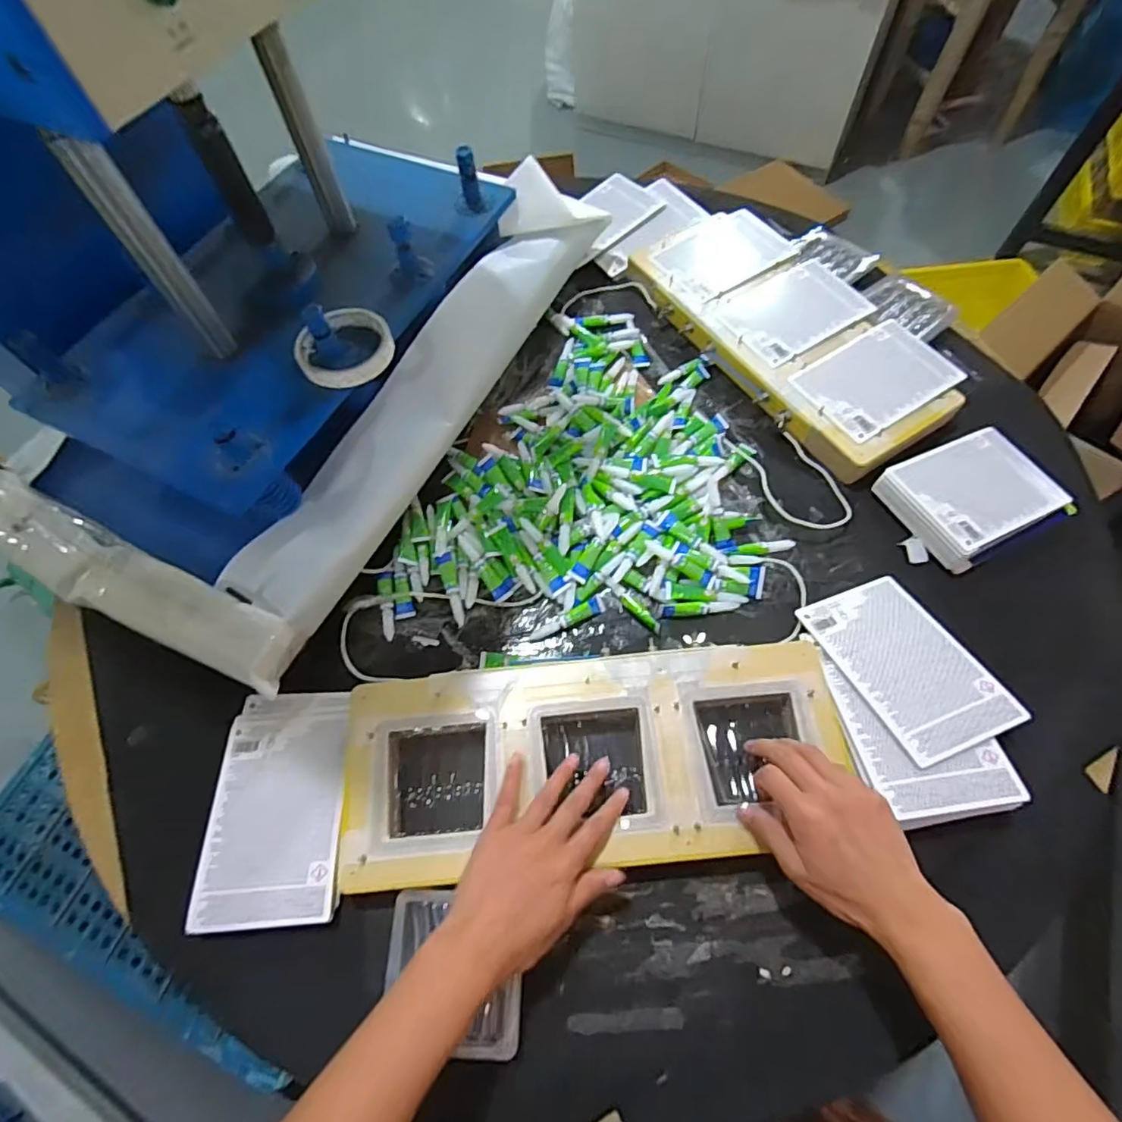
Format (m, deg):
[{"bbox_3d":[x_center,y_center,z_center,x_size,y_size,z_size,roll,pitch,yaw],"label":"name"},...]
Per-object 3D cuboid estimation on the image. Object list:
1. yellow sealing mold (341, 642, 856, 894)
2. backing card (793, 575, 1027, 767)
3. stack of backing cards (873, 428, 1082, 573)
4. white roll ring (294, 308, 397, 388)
[{"bbox_3d":[0.030,0.170,0.492,0.419,0.028,0.172,-9,64,-2],"label":"yellow sealing mold"},{"bbox_3d":[0.318,0.091,0.524,0.116,0.007,0.168,-18,51,-9],"label":"backing card"},{"bbox_3d":[0.444,-0.076,0.603,0.169,0.029,0.125,-26,66,-11],"label":"stack of backing cards"},{"bbox_3d":[-0.208,-0.206,0.547,0.090,0.023,0.079,-29,66,-12],"label":"white roll ring"}]

